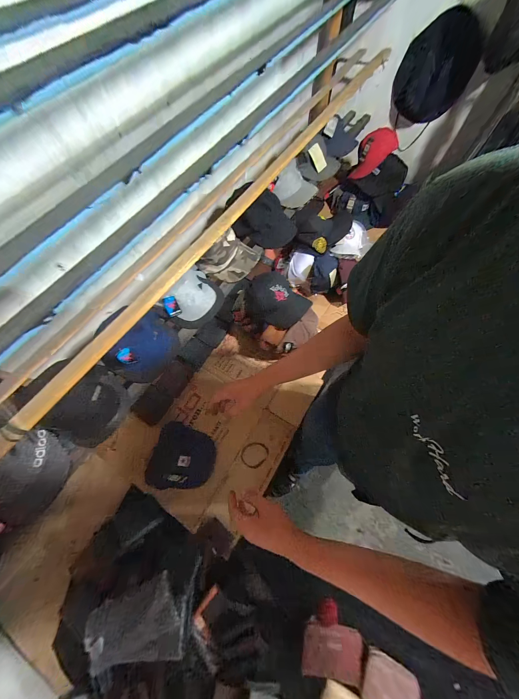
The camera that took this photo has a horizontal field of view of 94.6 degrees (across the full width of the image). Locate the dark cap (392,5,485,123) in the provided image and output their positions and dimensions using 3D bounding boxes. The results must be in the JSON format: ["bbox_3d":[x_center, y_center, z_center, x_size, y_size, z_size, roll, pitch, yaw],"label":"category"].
[{"bbox_3d":[0.741,-1.162,1.008,0.300,0.327,0.085,-12,66,-3],"label":"dark cap"}]

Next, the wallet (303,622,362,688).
[{"bbox_3d":[0.183,0.761,0.603,0.145,0.025,0.093,6,67,5],"label":"wallet"}]

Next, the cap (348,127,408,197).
[{"bbox_3d":[0.530,-0.801,1.038,0.218,0.231,0.115,9,32,-14],"label":"cap"}]

